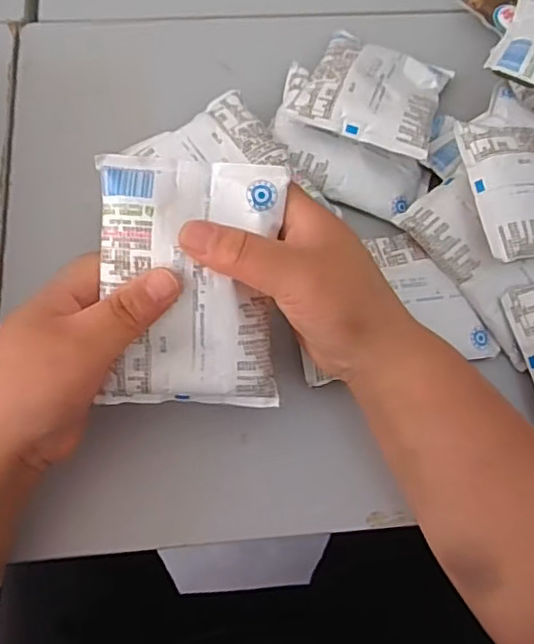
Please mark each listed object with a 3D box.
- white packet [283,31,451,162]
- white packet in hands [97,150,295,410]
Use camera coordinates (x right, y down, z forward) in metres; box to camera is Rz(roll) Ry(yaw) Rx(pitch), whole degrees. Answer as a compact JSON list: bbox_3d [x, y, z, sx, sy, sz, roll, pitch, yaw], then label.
[{"bbox_3d":[0.078,-0.169,0.437,0.096,0.025,0.118,21,57,4],"label":"white packet"},{"bbox_3d":[-0.039,-0.018,0.312,0.090,0.019,0.127,1,97,-5],"label":"white packet in hands"}]

